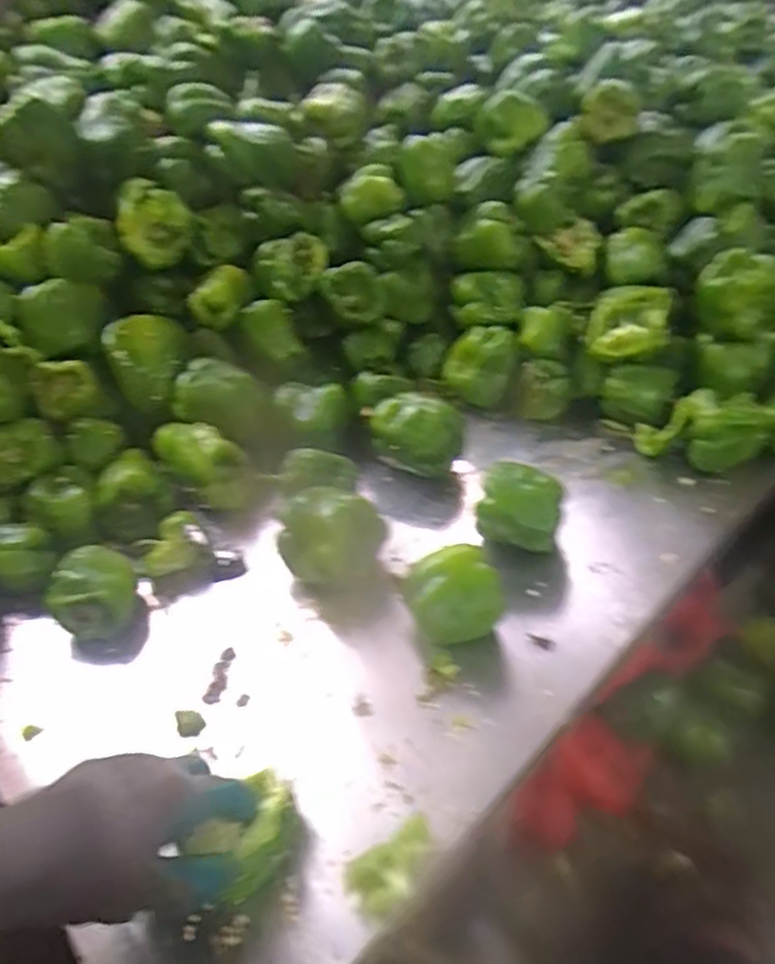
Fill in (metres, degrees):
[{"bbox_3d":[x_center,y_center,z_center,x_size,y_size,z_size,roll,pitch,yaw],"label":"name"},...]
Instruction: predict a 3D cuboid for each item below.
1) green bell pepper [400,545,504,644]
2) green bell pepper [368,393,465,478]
[{"bbox_3d":[0.057,0.107,0.596,0.079,0.069,0.067,-17,42,-15],"label":"green bell pepper"},{"bbox_3d":[0.034,-0.056,0.769,0.101,0.070,0.068,16,44,22],"label":"green bell pepper"}]

